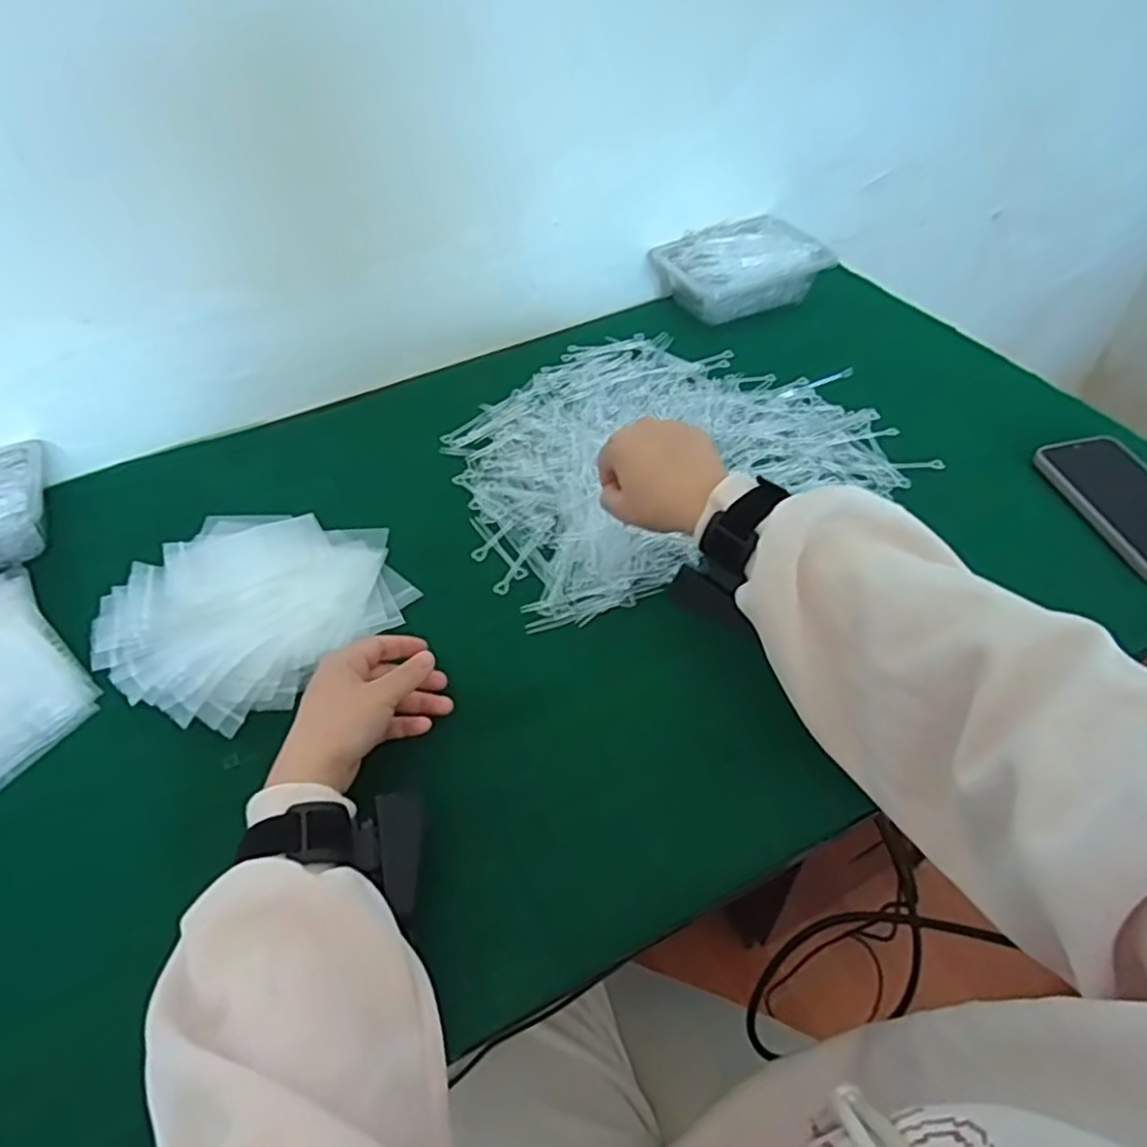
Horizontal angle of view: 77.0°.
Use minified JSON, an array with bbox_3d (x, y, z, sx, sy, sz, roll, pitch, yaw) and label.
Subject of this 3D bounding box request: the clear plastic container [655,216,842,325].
[{"bbox_3d":[0.189,-0.350,0.834,0.164,0.060,0.132,-21,50,-14],"label":"clear plastic container"}]

